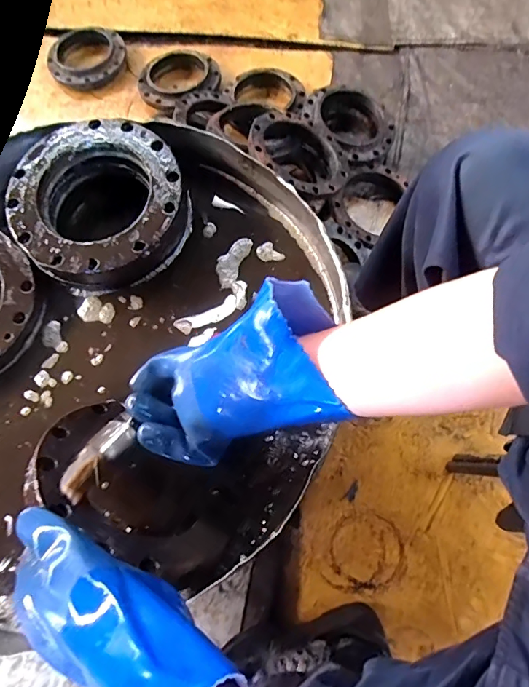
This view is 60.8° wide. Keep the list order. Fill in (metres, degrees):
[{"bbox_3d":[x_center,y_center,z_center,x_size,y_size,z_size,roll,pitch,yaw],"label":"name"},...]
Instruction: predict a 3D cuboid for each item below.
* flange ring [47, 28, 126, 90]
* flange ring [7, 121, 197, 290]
[{"bbox_3d":[-0.464,-0.765,1.205,0.195,0.045,0.204,-1,69,3],"label":"flange ring"},{"bbox_3d":[-0.195,-0.165,0.552,0.198,0.080,0.195,-1,69,3],"label":"flange ring"}]

